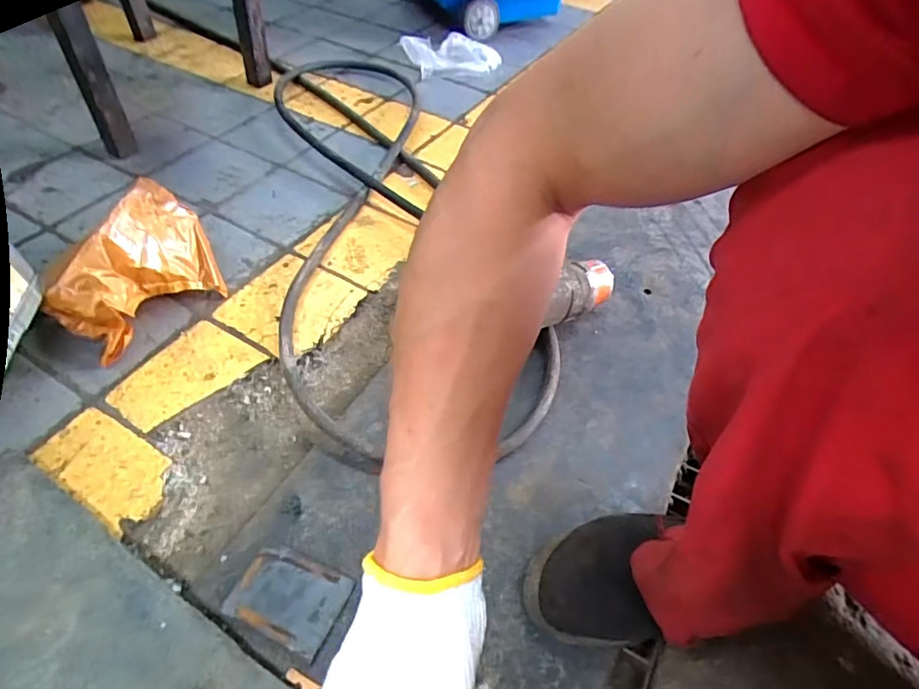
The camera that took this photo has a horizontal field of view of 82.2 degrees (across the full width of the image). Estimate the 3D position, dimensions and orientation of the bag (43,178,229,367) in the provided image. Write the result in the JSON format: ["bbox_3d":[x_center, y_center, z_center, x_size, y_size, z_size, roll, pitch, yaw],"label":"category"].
[{"bbox_3d":[-0.381,-0.087,0.628,0.105,0.130,0.187,29,53,17],"label":"bag"}]

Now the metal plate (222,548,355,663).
[{"bbox_3d":[-0.155,0.228,0.479,0.097,0.008,0.069,18,49,18],"label":"metal plate"}]

